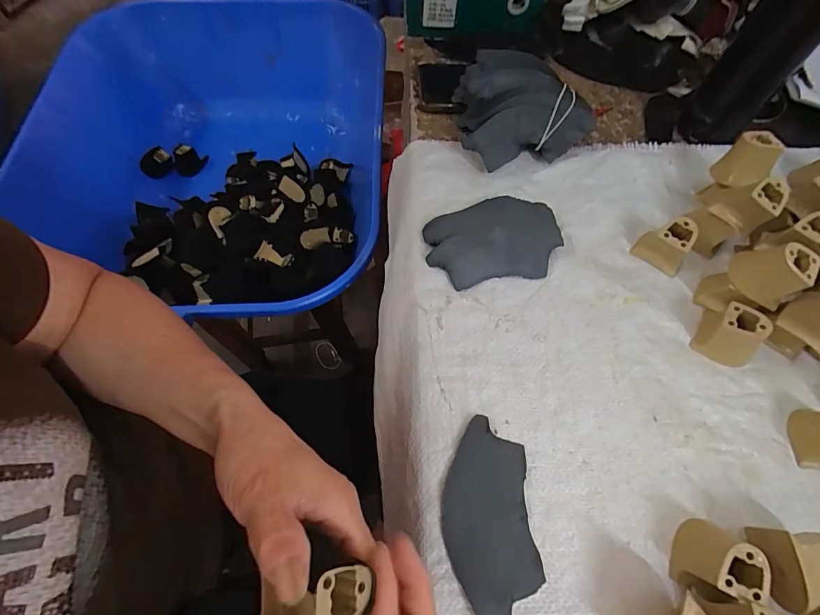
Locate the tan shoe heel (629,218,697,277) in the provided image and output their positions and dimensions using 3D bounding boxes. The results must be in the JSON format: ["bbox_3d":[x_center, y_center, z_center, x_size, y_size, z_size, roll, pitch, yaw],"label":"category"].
[{"bbox_3d":[0.235,-0.059,0.367,0.043,0.037,0.032,40,68,18],"label":"tan shoe heel"}]

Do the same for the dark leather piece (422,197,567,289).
[{"bbox_3d":[0.078,-0.064,0.378,0.125,0.018,0.084,-10,63,-6],"label":"dark leather piece"}]

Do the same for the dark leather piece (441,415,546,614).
[{"bbox_3d":[0.054,0.142,0.280,0.060,0.006,0.124,-3,62,2],"label":"dark leather piece"}]

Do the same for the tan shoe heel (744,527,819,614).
[{"bbox_3d":[0.245,0.164,0.257,0.041,0.038,0.043,-2,62,-2],"label":"tan shoe heel"}]

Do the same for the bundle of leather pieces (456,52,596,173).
[{"bbox_3d":[0.116,-0.209,0.419,0.131,0.064,0.115,-6,63,-4],"label":"bundle of leather pieces"}]

